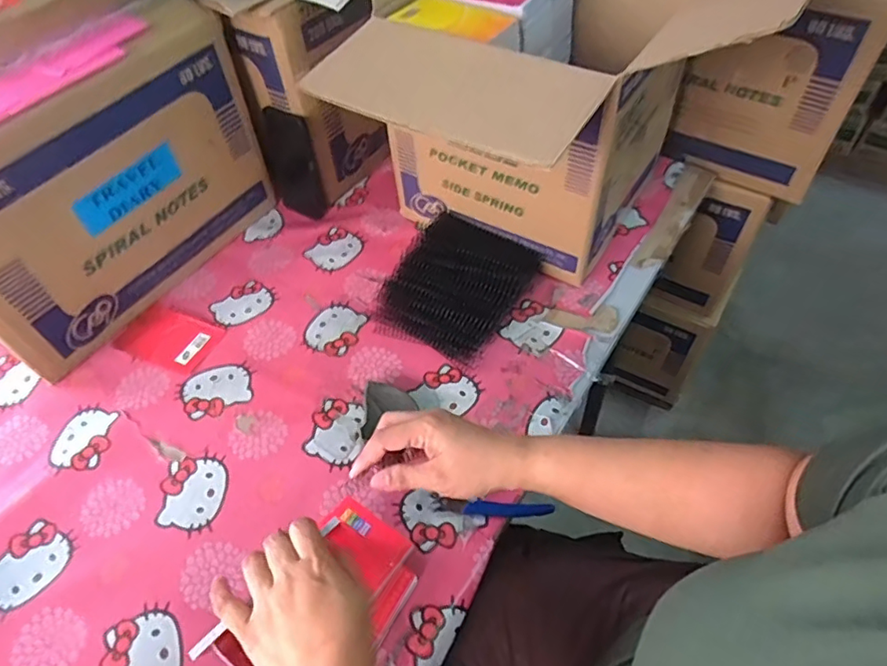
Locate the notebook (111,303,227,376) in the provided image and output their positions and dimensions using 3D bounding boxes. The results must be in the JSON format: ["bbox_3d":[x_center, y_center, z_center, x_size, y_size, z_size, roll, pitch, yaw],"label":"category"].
[{"bbox_3d":[-0.362,0.005,0.742,0.122,0.005,0.081,17,54,14],"label":"notebook"}]

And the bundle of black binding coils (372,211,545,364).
[{"bbox_3d":[0.017,-0.063,0.749,0.160,0.053,0.191,26,57,20],"label":"bundle of black binding coils"}]

